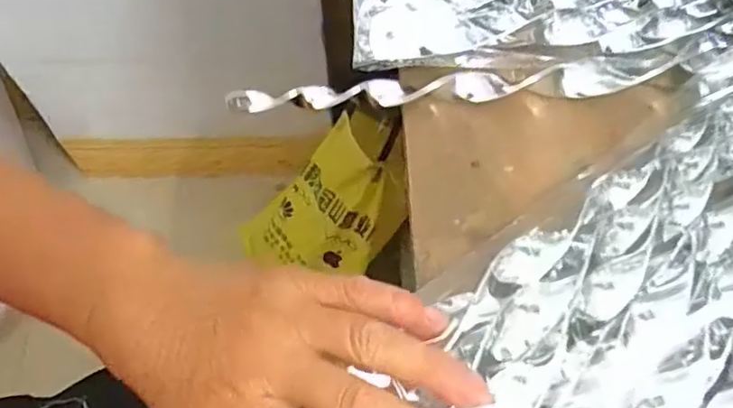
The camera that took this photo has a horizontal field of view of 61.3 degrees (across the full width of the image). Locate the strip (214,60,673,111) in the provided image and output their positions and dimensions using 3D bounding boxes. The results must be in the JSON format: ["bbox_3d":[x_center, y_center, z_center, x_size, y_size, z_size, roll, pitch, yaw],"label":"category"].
[{"bbox_3d":[0.040,-0.063,0.329,0.224,0.012,0.016,-3,63,-2],"label":"strip"}]

